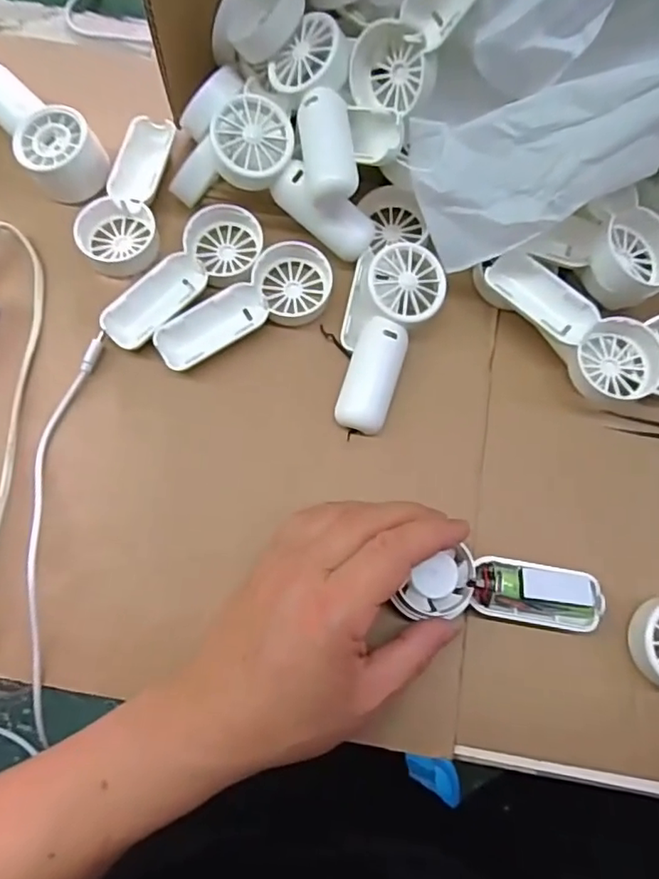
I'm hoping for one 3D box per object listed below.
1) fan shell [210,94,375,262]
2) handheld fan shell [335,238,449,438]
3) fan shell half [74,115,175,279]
[{"bbox_3d":[-0.021,-0.149,0.329,0.108,0.022,0.048,40,83,-17],"label":"fan shell"},{"bbox_3d":[0.035,-0.058,0.329,0.041,0.027,0.109,17,82,2],"label":"handheld fan shell"},{"bbox_3d":[-0.128,-0.158,0.360,0.043,0.022,0.109,6,74,0],"label":"fan shell half"}]

